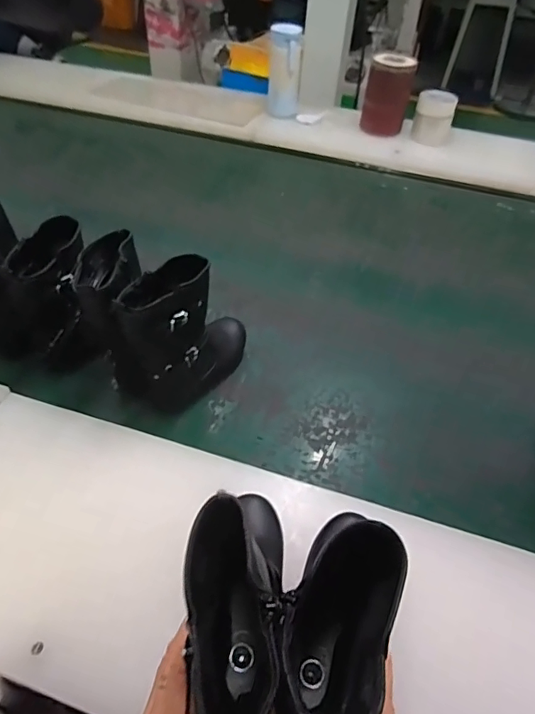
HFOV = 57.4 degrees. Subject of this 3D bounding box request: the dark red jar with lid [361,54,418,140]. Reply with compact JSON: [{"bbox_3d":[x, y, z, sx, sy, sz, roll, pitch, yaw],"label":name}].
[{"bbox_3d":[0.271,-0.583,1.104,0.100,0.155,0.099,13,45,9],"label":"dark red jar with lid"}]

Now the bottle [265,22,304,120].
[{"bbox_3d":[0.040,-0.664,1.144,0.075,0.180,0.067,-12,47,-16],"label":"bottle"}]

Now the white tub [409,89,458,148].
[{"bbox_3d":[0.385,-0.552,1.135,0.087,0.098,0.076,17,46,12],"label":"white tub"}]

